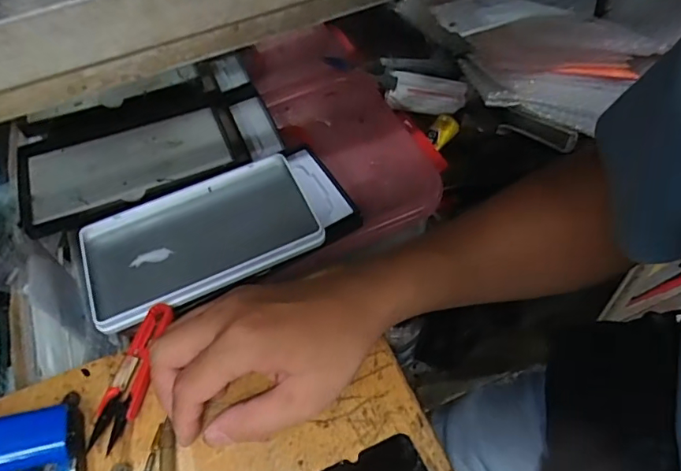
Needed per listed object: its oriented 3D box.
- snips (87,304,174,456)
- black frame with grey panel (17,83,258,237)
[{"bbox_3d":[-0.136,0.089,0.334,0.024,0.009,0.096,2,53,7],"label":"snips"},{"bbox_3d":[-0.177,-0.078,0.459,0.213,0.014,0.119,-21,59,-13],"label":"black frame with grey panel"}]

